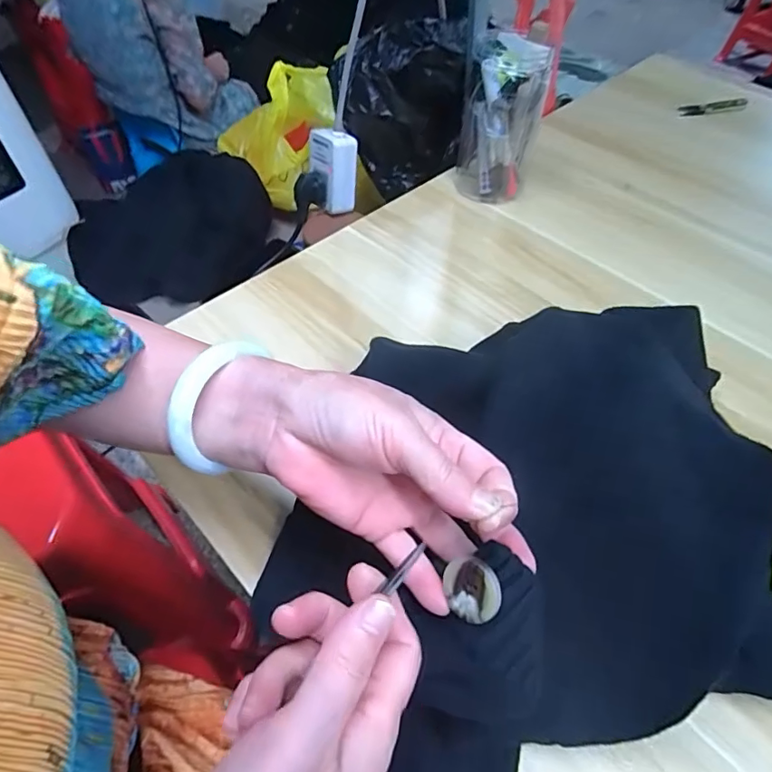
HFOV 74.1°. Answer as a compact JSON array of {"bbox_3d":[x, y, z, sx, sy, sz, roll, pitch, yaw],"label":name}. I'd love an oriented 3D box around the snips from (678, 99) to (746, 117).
[{"bbox_3d":[0.473,-0.404,0.741,0.097,0.011,0.018,-5,53,-3],"label":"snips"}]

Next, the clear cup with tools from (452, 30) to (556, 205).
[{"bbox_3d":[0.127,-0.288,0.565,0.083,0.153,0.069,4,53,4],"label":"clear cup with tools"}]

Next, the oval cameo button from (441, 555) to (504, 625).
[{"bbox_3d":[0.037,0.086,0.216,0.024,0.004,0.025,-21,77,34],"label":"oval cameo button"}]

